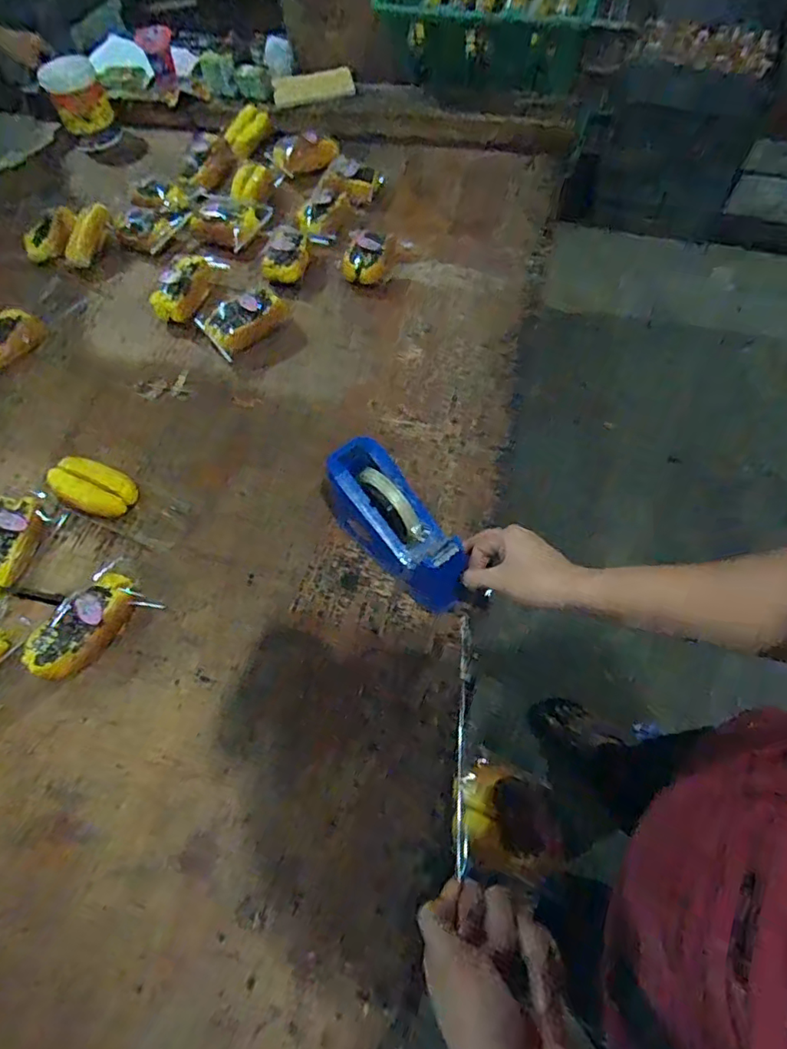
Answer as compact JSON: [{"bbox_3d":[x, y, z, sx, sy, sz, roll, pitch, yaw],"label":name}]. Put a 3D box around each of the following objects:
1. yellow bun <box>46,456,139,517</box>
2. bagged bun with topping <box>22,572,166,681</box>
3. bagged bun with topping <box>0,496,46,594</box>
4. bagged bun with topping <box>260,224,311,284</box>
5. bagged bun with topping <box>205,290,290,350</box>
[{"bbox_3d":[-0.392,-0.049,0.708,0.117,0.036,0.069,20,64,12],"label":"yellow bun"},{"bbox_3d":[-0.341,0.115,0.613,0.068,0.038,0.134,40,70,20],"label":"bagged bun with topping"},{"bbox_3d":[-0.475,0.022,0.670,0.069,0.041,0.127,11,63,7],"label":"bagged bun with topping"},{"bbox_3d":[-0.176,-0.454,0.909,0.072,0.044,0.117,3,62,3],"label":"bagged bun with topping"},{"bbox_3d":[-0.222,-0.310,0.834,0.123,0.051,0.075,-28,65,-13],"label":"bagged bun with topping"}]

